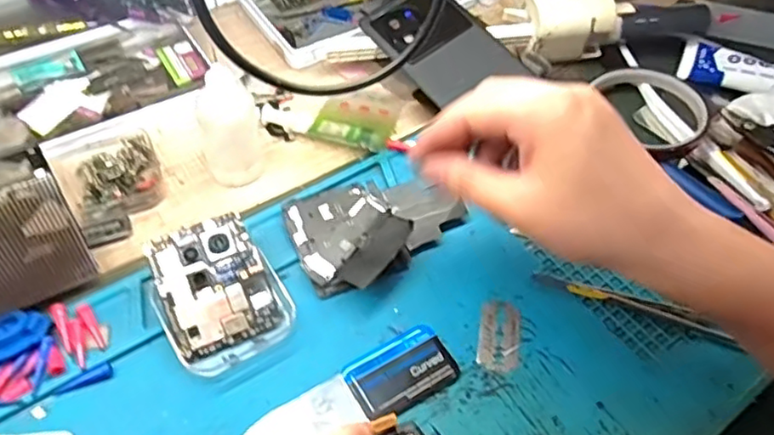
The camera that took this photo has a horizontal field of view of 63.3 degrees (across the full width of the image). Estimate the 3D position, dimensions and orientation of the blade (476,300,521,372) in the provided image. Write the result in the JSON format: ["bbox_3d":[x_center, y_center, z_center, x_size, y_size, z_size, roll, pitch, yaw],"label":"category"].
[{"bbox_3d":[0.062,0.063,0.341,0.022,0.004,0.041,10,53,3],"label":"blade"}]

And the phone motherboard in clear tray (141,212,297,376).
[{"bbox_3d":[-0.089,0.039,0.330,0.062,0.029,0.069,-26,59,-22],"label":"phone motherboard in clear tray"}]

